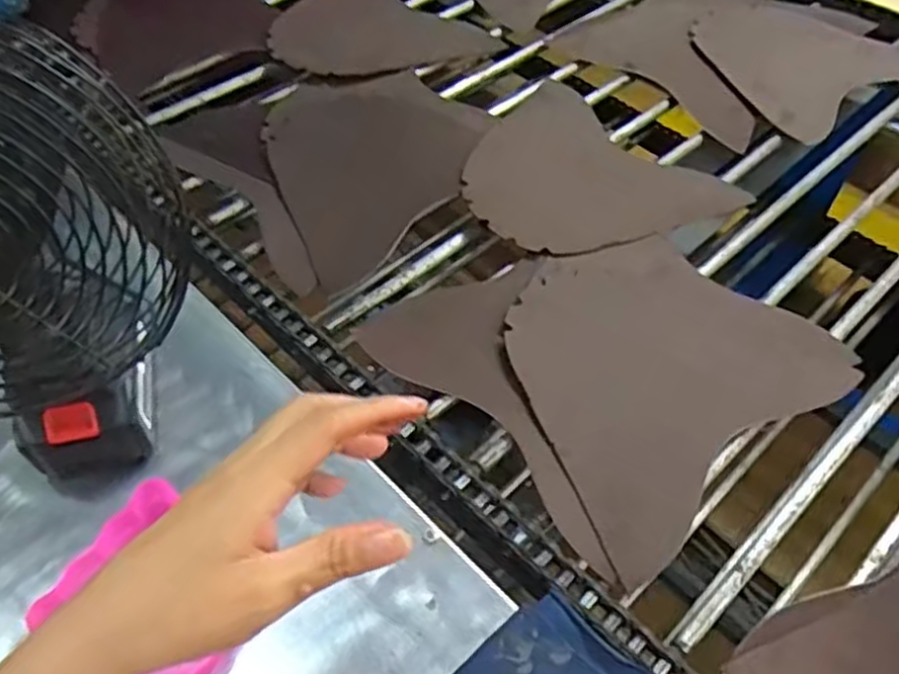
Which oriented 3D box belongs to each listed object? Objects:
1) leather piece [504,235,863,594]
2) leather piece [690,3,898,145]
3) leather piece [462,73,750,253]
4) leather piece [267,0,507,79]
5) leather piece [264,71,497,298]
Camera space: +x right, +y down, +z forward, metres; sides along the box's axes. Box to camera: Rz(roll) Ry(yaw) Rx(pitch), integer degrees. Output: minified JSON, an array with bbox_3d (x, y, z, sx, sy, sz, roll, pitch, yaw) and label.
[{"bbox_3d":[0.157,0.019,0.590,0.255,0.019,0.232,-30,58,-21],"label":"leather piece"},{"bbox_3d":[0.396,-0.329,0.873,0.239,0.011,0.214,-33,59,-23],"label":"leather piece"},{"bbox_3d":[0.120,-0.153,0.729,0.218,0.018,0.240,-37,61,-25],"label":"leather piece"},{"bbox_3d":[-0.106,-0.369,0.901,0.221,0.017,0.241,-36,65,-27],"label":"leather piece"},{"bbox_3d":[-0.100,-0.180,0.743,0.224,0.015,0.266,31,58,22],"label":"leather piece"}]

